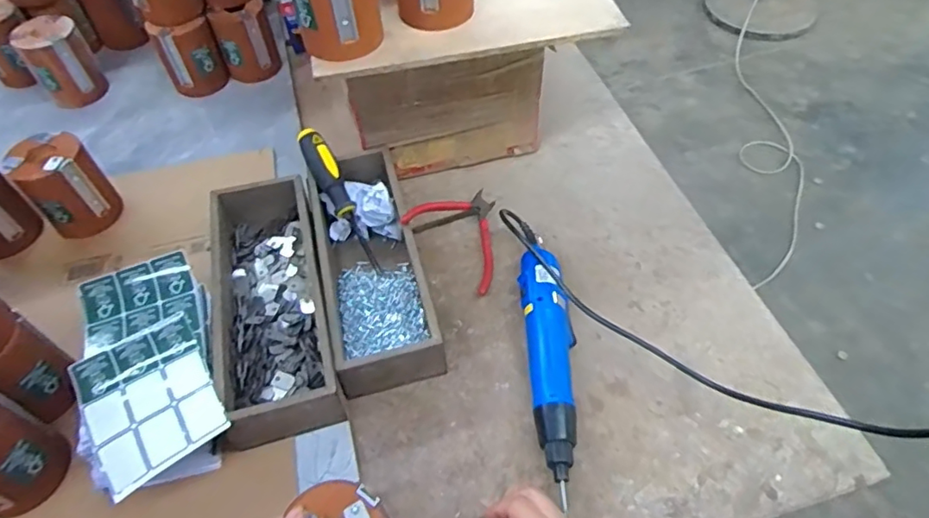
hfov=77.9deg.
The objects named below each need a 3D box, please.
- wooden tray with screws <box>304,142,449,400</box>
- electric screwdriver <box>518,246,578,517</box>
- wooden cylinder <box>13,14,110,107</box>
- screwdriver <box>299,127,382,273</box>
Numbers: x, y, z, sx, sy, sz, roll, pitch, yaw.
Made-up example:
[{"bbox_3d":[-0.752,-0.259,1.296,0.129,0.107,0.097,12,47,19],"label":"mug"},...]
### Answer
[{"bbox_3d":[-0.103,0.003,0.622,0.100,0.069,0.279,-15,53,-7],"label":"wooden tray with screws"},{"bbox_3d":[0.087,0.100,0.556,0.049,0.044,0.240,-5,53,1],"label":"electric screwdriver"},{"bbox_3d":[-0.574,-0.281,0.820,0.083,0.097,0.071,-35,60,-22],"label":"wooden cylinder"},{"bbox_3d":[-0.141,-0.067,0.654,0.030,0.025,0.180,-27,87,-15],"label":"screwdriver"}]

